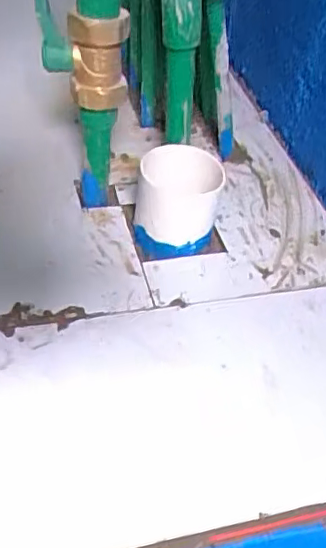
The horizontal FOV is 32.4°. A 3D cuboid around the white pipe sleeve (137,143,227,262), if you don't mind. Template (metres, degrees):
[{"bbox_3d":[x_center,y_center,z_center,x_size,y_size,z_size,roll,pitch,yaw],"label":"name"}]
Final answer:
[{"bbox_3d":[0.013,-0.064,0.502,0.073,0.072,0.067,8,46,1],"label":"white pipe sleeve"}]

